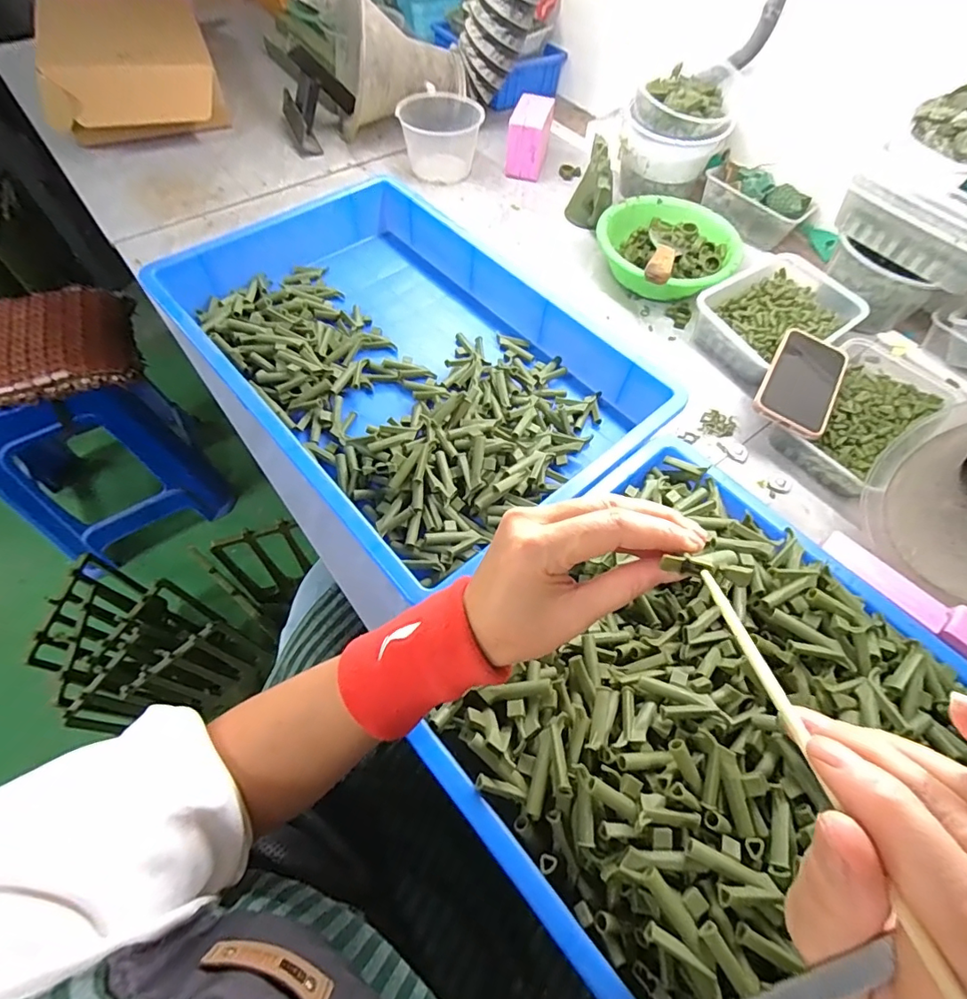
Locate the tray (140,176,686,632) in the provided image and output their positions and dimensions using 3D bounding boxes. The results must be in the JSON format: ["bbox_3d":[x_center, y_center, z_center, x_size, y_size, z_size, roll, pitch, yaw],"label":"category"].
[{"bbox_3d":[-0.107,-0.167,0.598,0.386,0.086,0.547,-37,69,-21],"label":"tray"}]

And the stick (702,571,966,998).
[{"bbox_3d":[0.105,0.086,0.153,0.006,0.006,0.191,4,30,-1],"label":"stick"}]

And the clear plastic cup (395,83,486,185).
[{"bbox_3d":[-0.078,-0.641,0.874,0.139,0.089,0.140,-8,61,-7],"label":"clear plastic cup"}]

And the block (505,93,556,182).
[{"bbox_3d":[0.081,-0.630,0.867,0.064,0.091,0.099,14,61,5],"label":"block"}]

